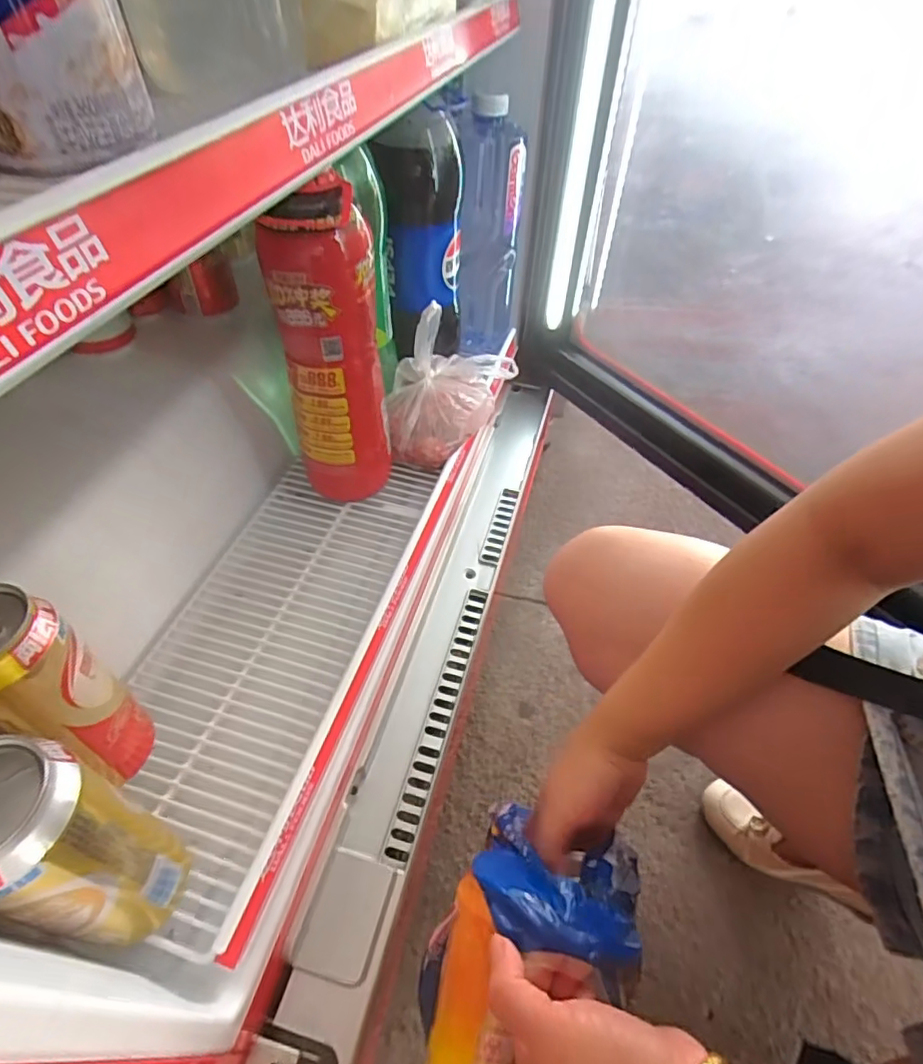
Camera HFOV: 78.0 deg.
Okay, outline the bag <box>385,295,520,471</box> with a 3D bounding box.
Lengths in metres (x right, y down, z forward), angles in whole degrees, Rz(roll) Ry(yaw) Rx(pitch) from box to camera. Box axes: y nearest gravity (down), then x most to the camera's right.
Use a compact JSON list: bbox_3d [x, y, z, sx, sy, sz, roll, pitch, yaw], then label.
[{"bbox_3d":[-0.008,-0.163,0.618,0.133,0.163,0.133,3,47,1],"label":"bag"}]

